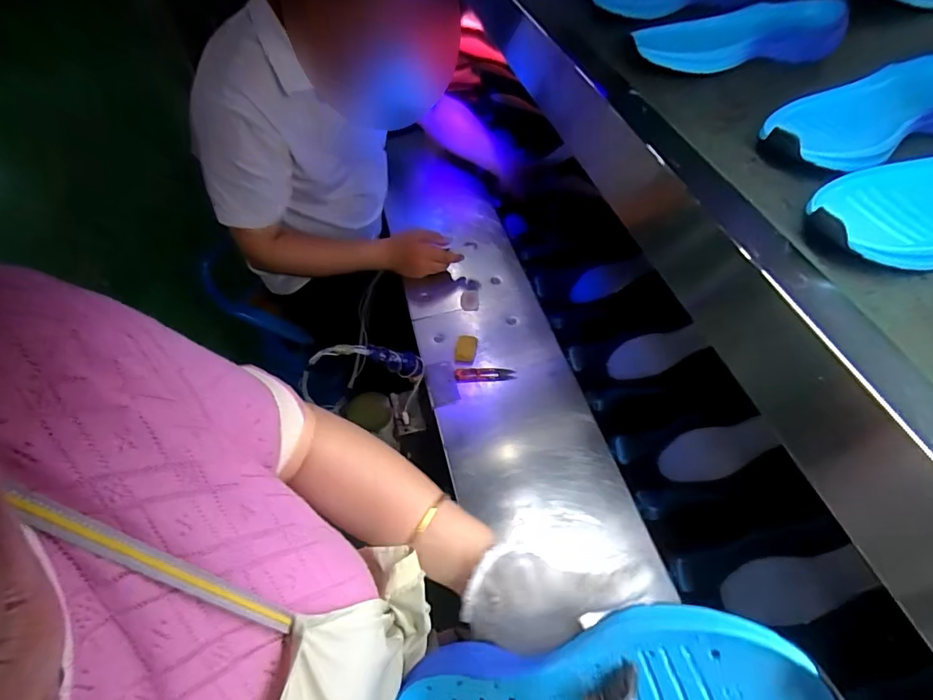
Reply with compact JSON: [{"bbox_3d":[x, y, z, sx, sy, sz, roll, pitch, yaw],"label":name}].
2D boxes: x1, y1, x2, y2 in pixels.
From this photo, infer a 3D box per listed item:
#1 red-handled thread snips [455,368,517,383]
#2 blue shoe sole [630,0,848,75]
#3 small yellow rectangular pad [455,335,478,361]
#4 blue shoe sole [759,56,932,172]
[{"bbox_3d":[0.031,0.042,0.824,0.100,0.006,0.025,-1,52,0],"label":"red-handled thread snips"},{"bbox_3d":[0.310,-0.363,0.562,0.230,0.023,0.086,-6,72,3],"label":"blue shoe sole"},{"bbox_3d":[0.000,-0.002,0.851,0.035,0.014,0.052,7,52,6],"label":"small yellow rectangular pad"},{"bbox_3d":[0.377,-0.223,0.461,0.255,0.050,0.101,-25,57,-19],"label":"blue shoe sole"}]

